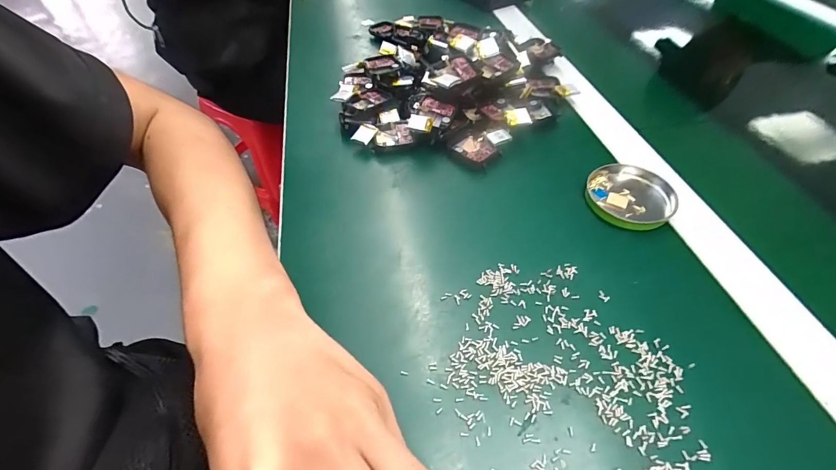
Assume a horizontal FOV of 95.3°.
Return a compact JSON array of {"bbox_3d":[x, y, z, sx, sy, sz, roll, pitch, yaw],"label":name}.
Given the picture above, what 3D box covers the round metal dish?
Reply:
[{"bbox_3d":[0.172,-0.033,0.308,0.065,0.009,0.057,21,53,18],"label":"round metal dish"}]

